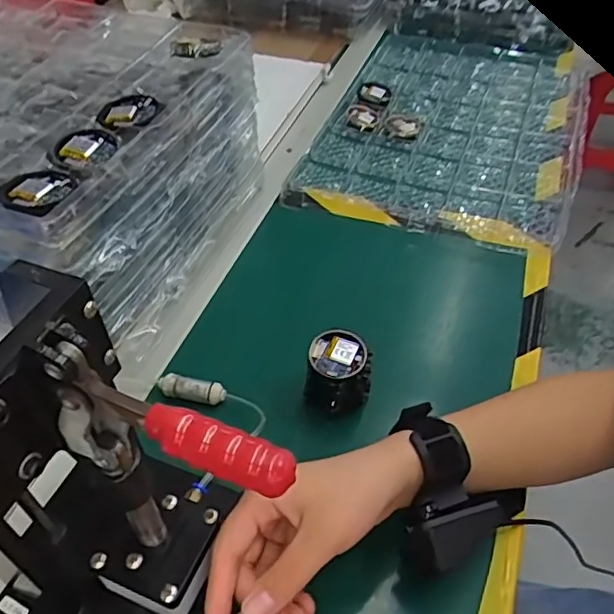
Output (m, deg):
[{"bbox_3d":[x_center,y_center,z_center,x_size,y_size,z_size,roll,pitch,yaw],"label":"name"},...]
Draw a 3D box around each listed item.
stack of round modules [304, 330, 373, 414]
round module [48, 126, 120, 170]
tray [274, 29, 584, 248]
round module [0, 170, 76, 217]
[{"bbox_3d":[0.026,0.054,0.473,0.050,0.049,0.049,3,46,6],"label":"stack of round modules"},{"bbox_3d":[-0.168,-0.117,0.446,0.048,0.012,0.052,-22,49,-18],"label":"round module"},{"bbox_3d":[0.189,-0.241,0.765,0.309,0.033,0.455,16,49,17],"label":"tray"},{"bbox_3d":[-0.183,-0.075,0.405,0.049,0.013,0.051,-1,46,1],"label":"round module"}]

